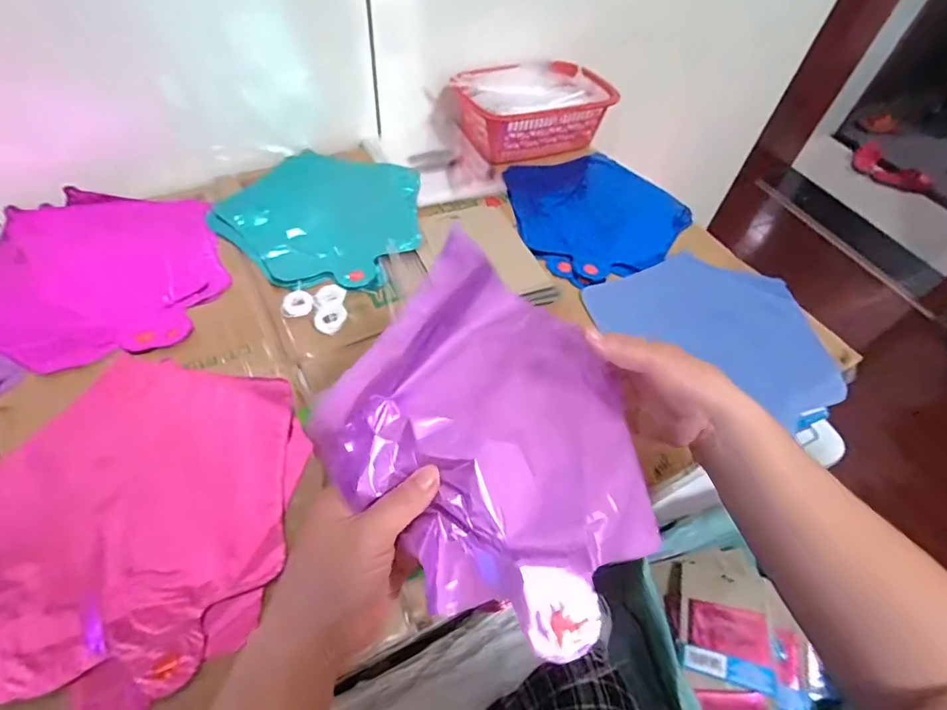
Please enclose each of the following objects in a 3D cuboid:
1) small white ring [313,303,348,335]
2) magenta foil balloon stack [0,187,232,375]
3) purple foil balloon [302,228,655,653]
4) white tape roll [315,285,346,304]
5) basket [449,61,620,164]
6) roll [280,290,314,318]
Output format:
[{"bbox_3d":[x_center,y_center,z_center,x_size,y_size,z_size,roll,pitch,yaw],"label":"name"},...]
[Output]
[{"bbox_3d":[-0.138,-0.036,0.466,0.028,0.009,0.031,29,57,16],"label":"small white ring"},{"bbox_3d":[-0.394,-0.091,0.507,0.250,0.023,0.252,-8,55,-11],"label":"magenta foil balloon stack"},{"bbox_3d":[0.028,0.040,0.290,0.179,0.074,0.189,27,56,14],"label":"purple foil balloon"},{"bbox_3d":[-0.142,-0.061,0.487,0.030,0.010,0.029,2,54,-3],"label":"white tape roll"},{"bbox_3d":[0.085,-0.350,0.685,0.212,0.067,0.134,-24,59,-20],"label":"basket"},{"bbox_3d":[-0.172,-0.050,0.477,0.029,0.008,0.028,2,54,-3],"label":"roll"}]

